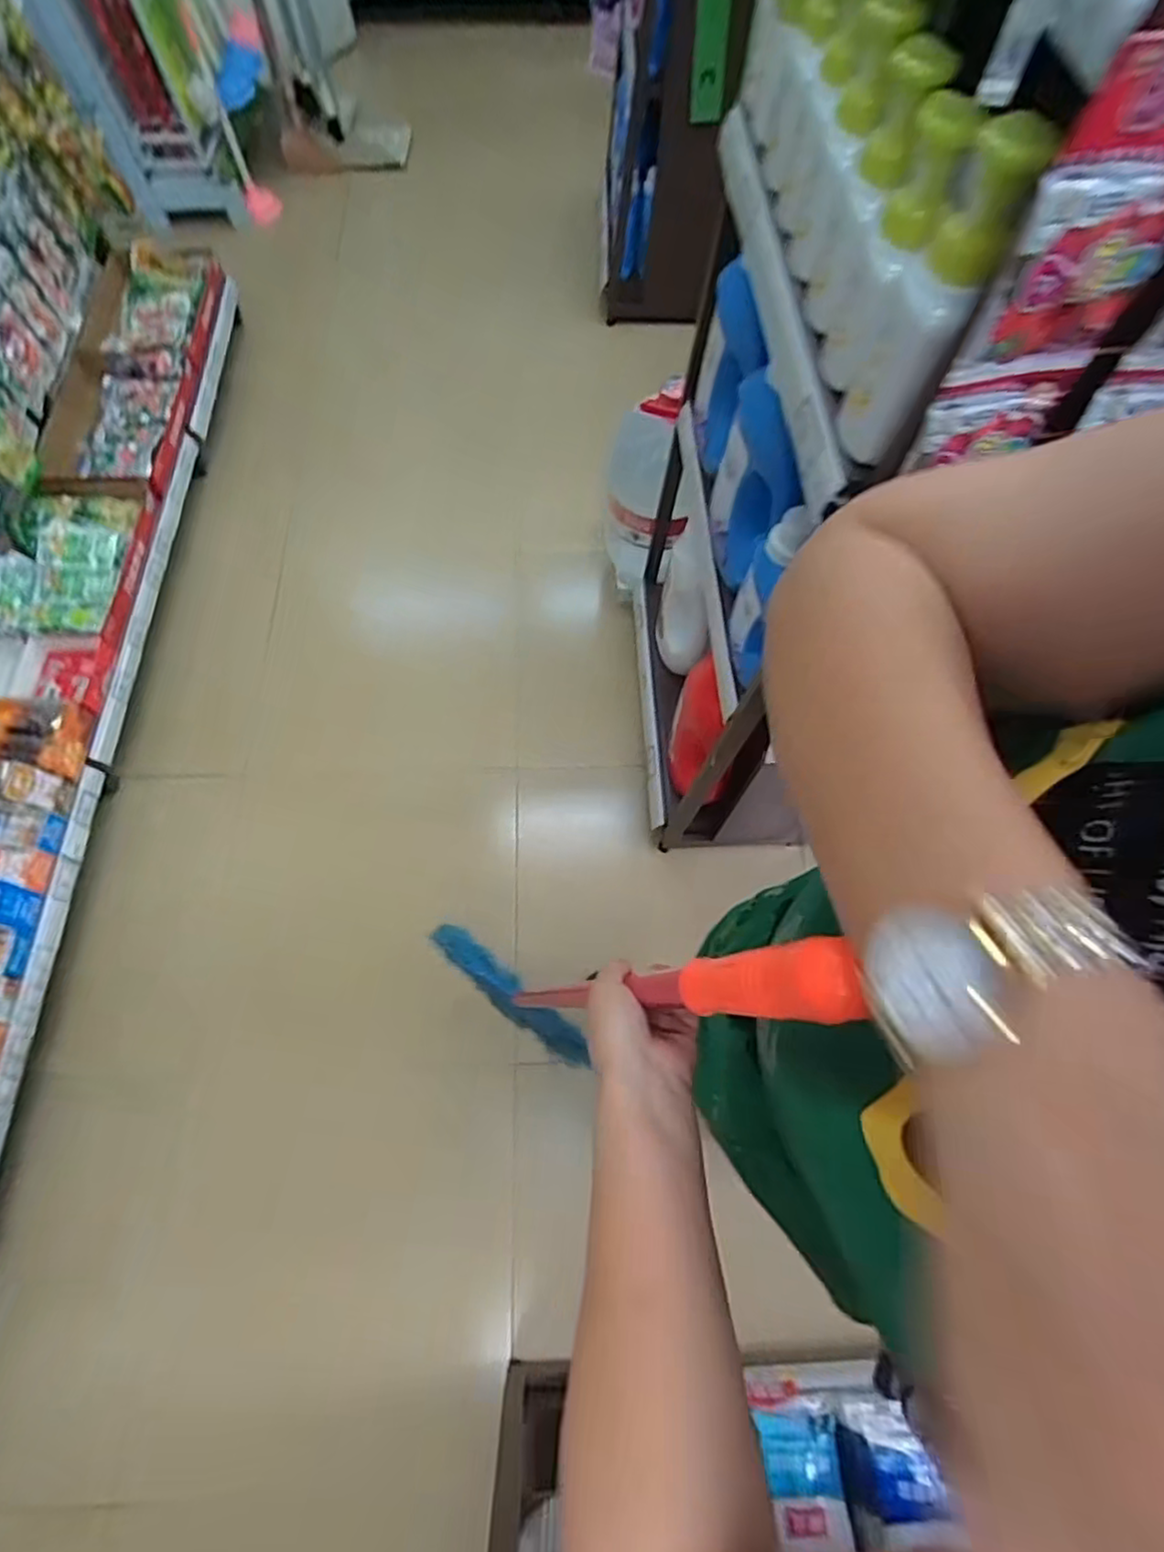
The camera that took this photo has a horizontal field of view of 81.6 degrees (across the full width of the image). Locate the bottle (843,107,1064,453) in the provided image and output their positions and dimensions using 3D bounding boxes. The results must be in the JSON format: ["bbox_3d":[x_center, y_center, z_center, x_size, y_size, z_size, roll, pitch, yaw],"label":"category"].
[{"bbox_3d":[0.238,-0.320,0.471,0.051,0.195,0.067,25,69,9],"label":"bottle"}]

